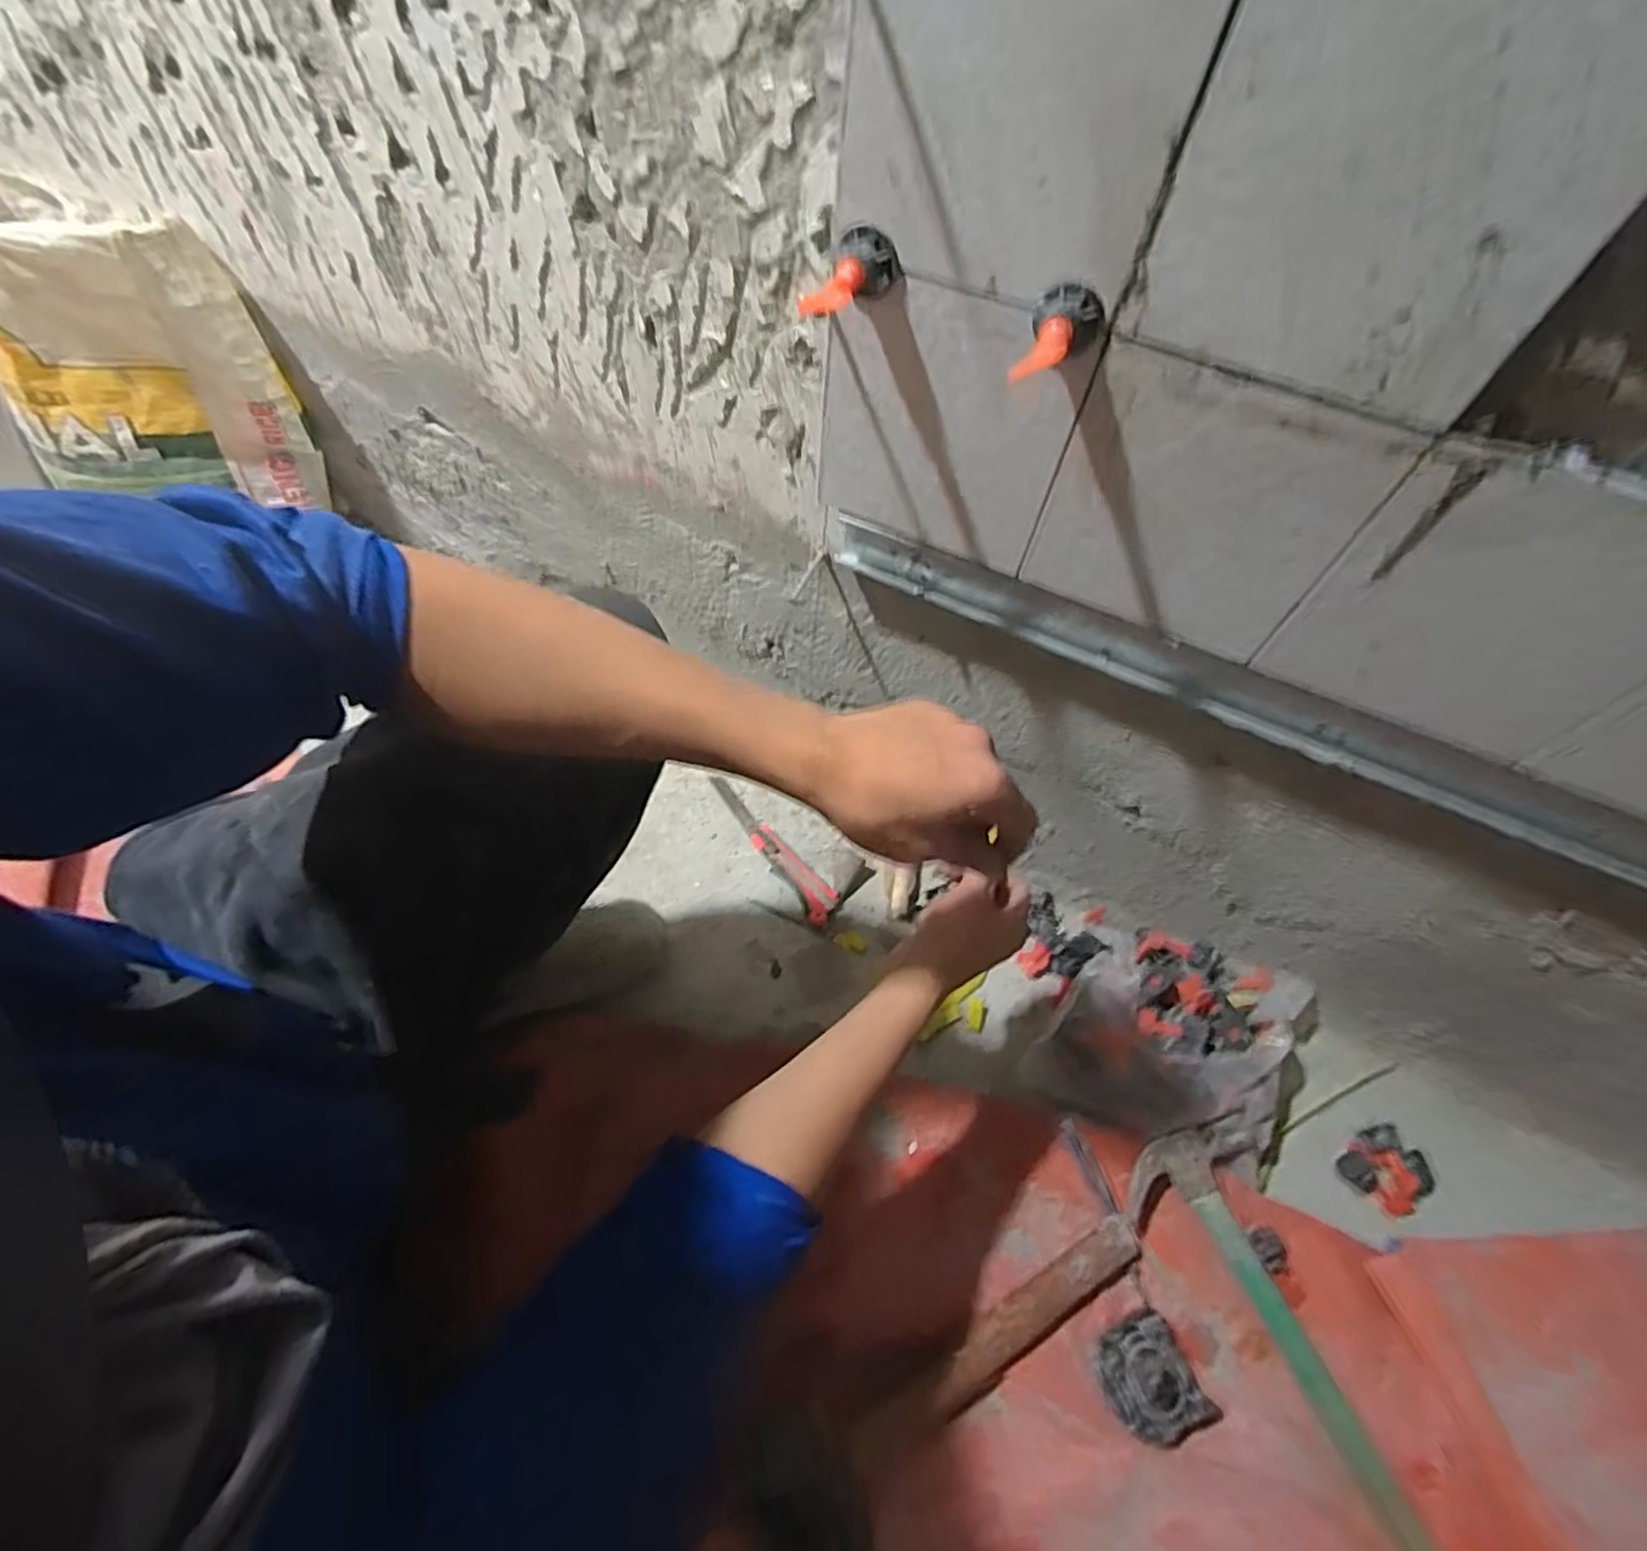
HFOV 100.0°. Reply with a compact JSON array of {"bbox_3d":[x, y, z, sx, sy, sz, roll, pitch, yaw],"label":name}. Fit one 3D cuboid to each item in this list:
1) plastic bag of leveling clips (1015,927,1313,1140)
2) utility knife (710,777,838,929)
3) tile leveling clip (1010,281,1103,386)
[{"bbox_3d":[0.318,0.237,0.635,0.228,0.063,0.192,20,58,8],"label":"plastic bag of leveling clips"},{"bbox_3d":[-0.054,0.074,0.757,0.039,0.012,0.211,-29,64,-21],"label":"utility knife"},{"bbox_3d":[0.108,-0.199,0.320,0.033,0.032,0.048,20,58,8],"label":"tile leveling clip"}]

